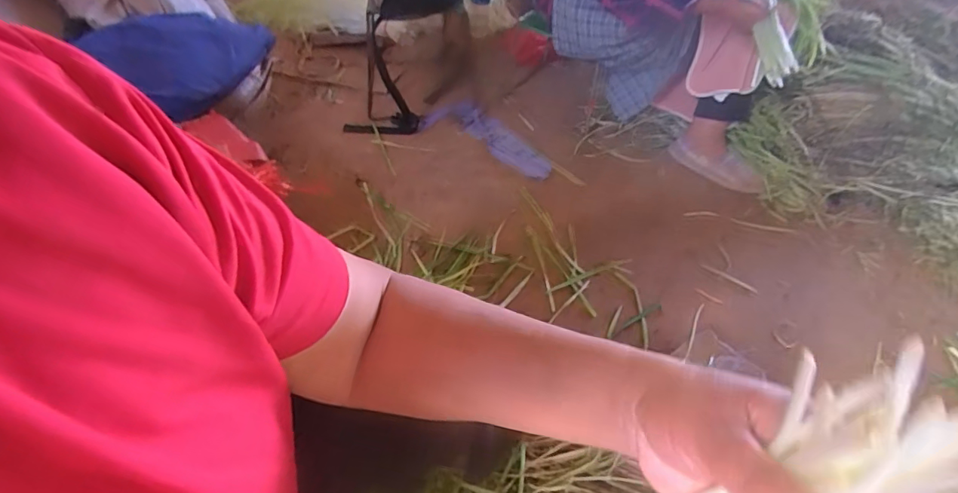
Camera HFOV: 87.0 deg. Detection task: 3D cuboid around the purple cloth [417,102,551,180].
[{"bbox_3d":[0.032,-0.296,1.323,0.375,0.031,0.150,26,53,18],"label":"purple cloth"}]

